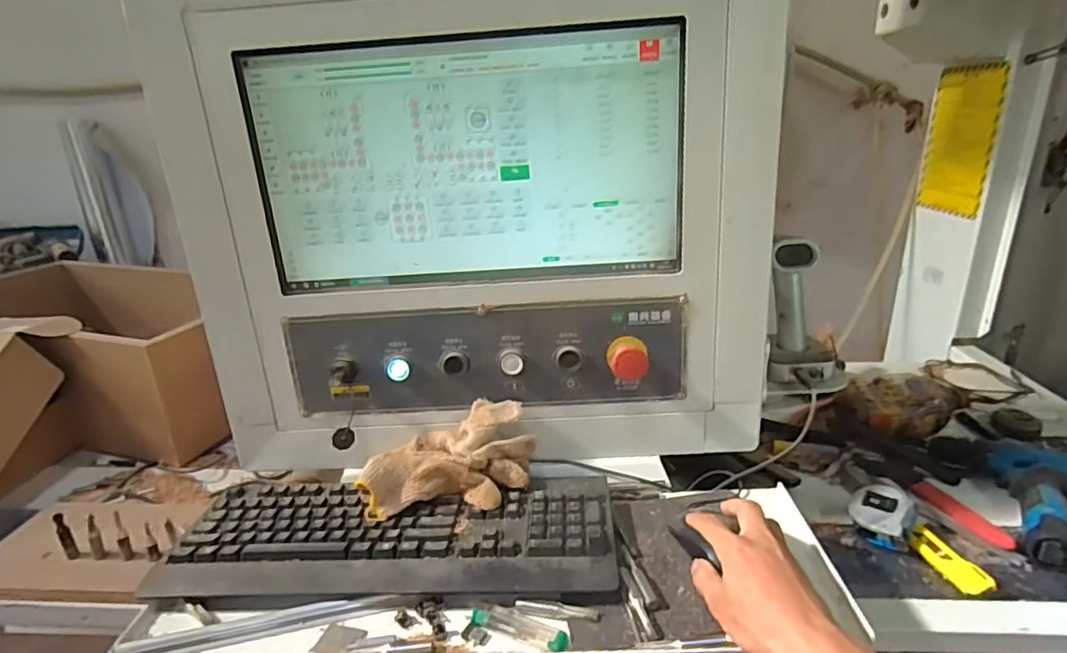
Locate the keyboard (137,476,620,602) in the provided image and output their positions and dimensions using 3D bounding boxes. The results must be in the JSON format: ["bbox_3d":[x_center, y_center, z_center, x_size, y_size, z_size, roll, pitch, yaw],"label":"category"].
[{"bbox_3d":[-0.138,0.213,0.601,0.439,0.024,0.162,-2,20,2],"label":"keyboard"}]

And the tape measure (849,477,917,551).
[{"bbox_3d":[0.424,0.230,0.704,0.070,0.052,0.062,11,24,33],"label":"tape measure"}]

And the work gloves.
[{"bbox_3d":[-0.092,0.143,0.645,0.178,0.075,0.099,-4,20,-4],"label":"work gloves"}]

